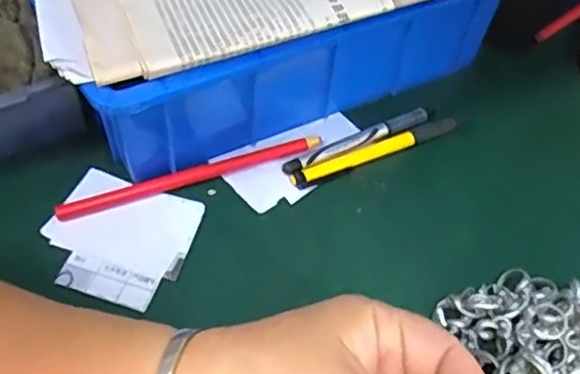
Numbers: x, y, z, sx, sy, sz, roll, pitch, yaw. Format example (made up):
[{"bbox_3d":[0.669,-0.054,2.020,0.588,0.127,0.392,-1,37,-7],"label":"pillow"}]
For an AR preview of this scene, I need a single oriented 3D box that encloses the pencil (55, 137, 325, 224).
[{"bbox_3d":[-0.060,-0.008,0.381,0.164,0.008,0.012,-16,55,-16],"label":"pencil"}]

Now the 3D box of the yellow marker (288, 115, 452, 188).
[{"bbox_3d":[0.057,-0.024,0.398,0.121,0.006,0.010,-20,57,-19],"label":"yellow marker"}]

